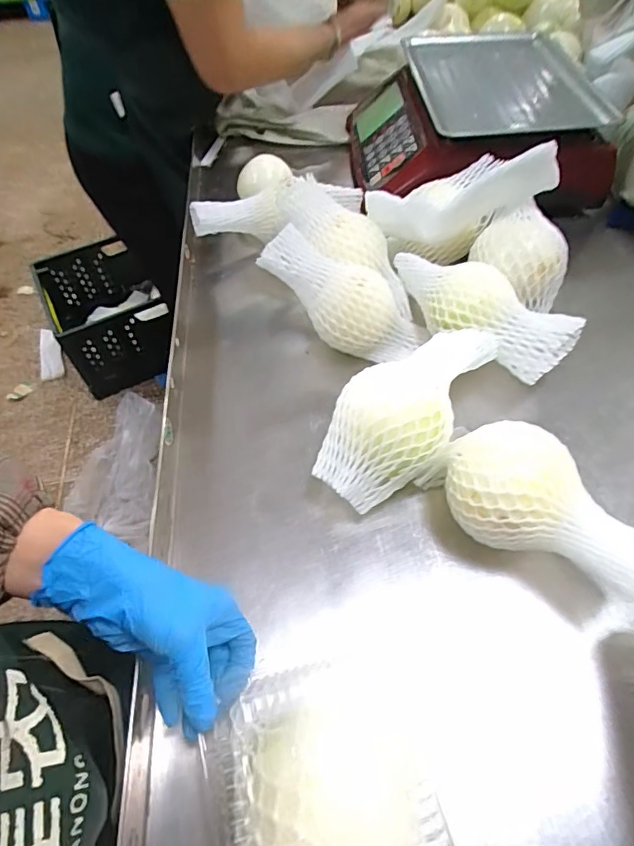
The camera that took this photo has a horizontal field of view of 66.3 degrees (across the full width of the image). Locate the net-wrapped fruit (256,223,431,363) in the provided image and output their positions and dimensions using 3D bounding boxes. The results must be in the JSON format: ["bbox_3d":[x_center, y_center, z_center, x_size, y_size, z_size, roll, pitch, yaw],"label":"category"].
[{"bbox_3d":[0.025,-0.129,0.536,0.194,0.082,0.081,32,55,-20],"label":"net-wrapped fruit"}]

